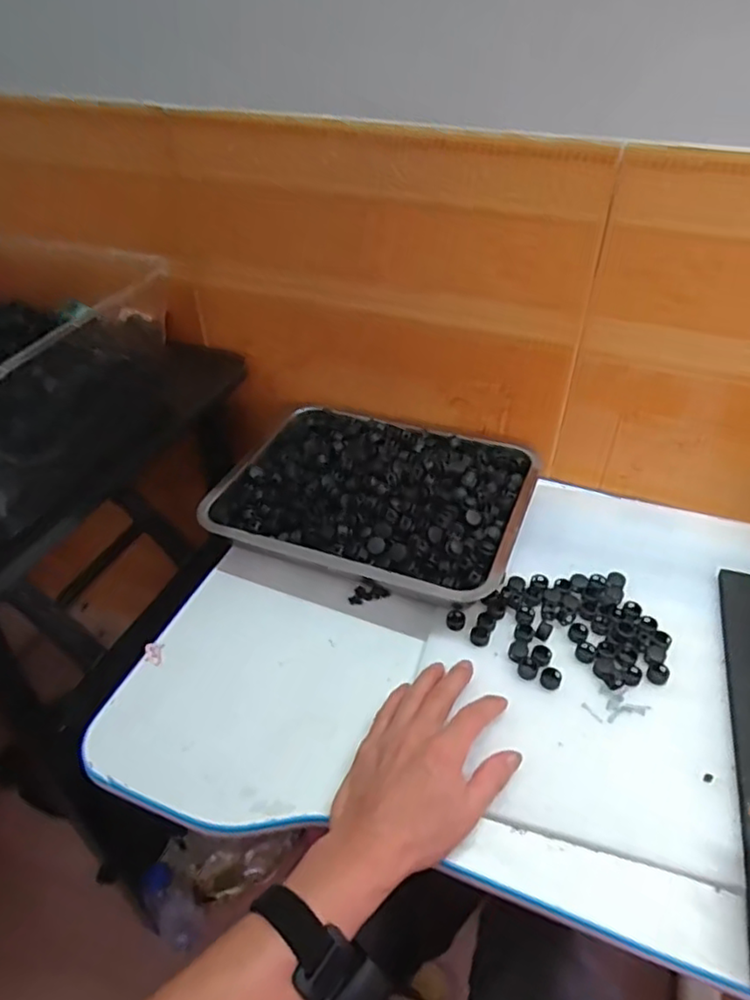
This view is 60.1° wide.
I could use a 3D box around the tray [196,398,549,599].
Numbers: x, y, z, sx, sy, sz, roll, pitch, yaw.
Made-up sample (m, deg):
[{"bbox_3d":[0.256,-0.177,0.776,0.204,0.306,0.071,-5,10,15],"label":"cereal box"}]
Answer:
[{"bbox_3d":[-0.001,-0.013,0.682,0.312,0.066,0.234,15,44,17],"label":"tray"}]

